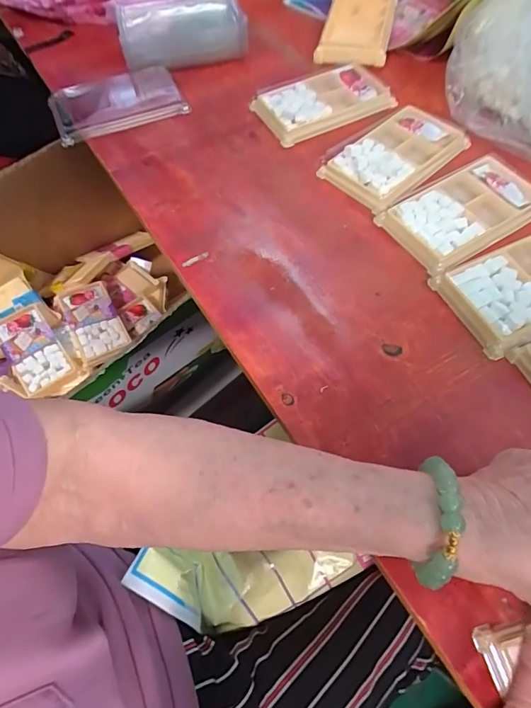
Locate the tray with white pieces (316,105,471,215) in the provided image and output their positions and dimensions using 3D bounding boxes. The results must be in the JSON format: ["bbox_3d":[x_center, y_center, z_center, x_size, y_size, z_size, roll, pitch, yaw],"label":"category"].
[{"bbox_3d":[0.126,-0.194,0.405,0.136,0.014,0.079,-42,69,-18],"label":"tray with white pieces"}]

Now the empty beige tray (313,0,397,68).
[{"bbox_3d":[0.113,-0.403,0.510,0.079,0.021,0.148,11,62,9],"label":"empty beige tray"}]

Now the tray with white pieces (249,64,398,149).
[{"bbox_3d":[0.059,-0.273,0.449,0.132,0.017,0.079,-26,65,-12],"label":"tray with white pieces"}]

